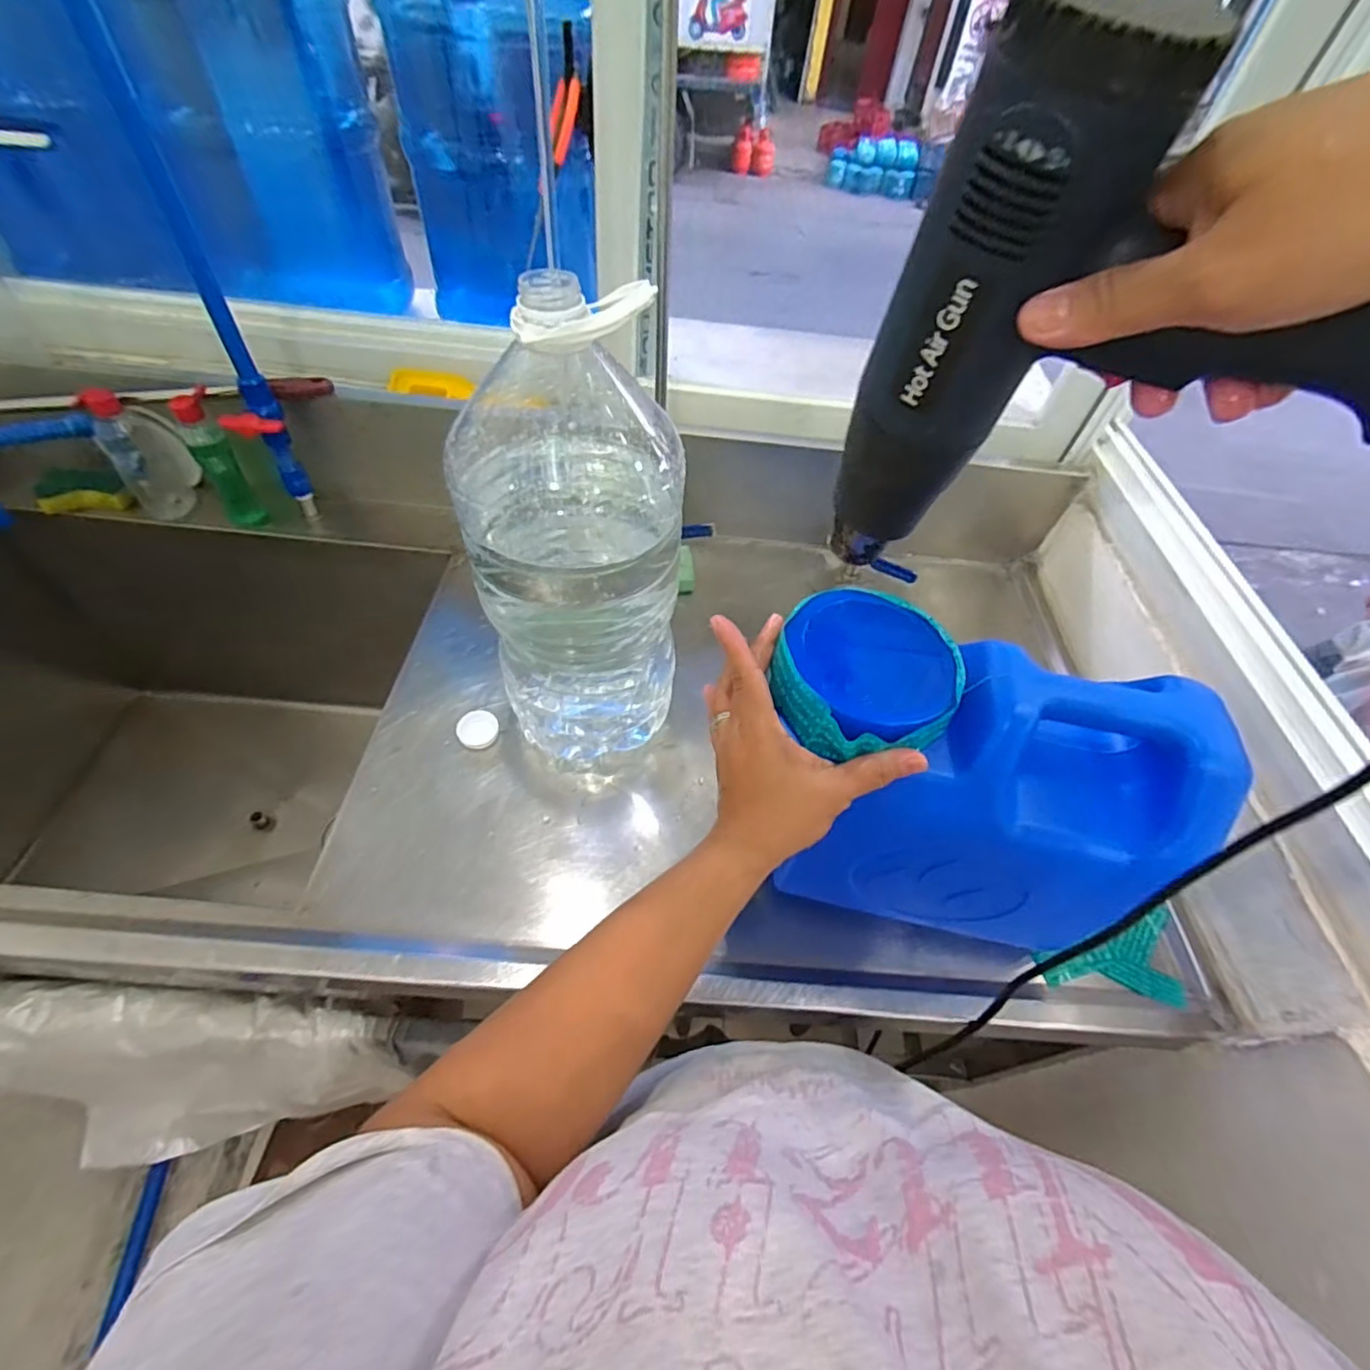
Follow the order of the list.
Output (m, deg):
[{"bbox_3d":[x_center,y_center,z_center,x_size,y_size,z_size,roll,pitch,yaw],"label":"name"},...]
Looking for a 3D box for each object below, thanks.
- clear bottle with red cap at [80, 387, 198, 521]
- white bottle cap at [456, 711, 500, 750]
[{"bbox_3d":[-0.651,-0.272,0.738,0.061,0.143,0.047,-35,63,-28],"label":"clear bottle with red cap"},{"bbox_3d":[-0.214,0.045,0.635,0.043,0.008,0.041,3,52,-4],"label":"white bottle cap"}]

